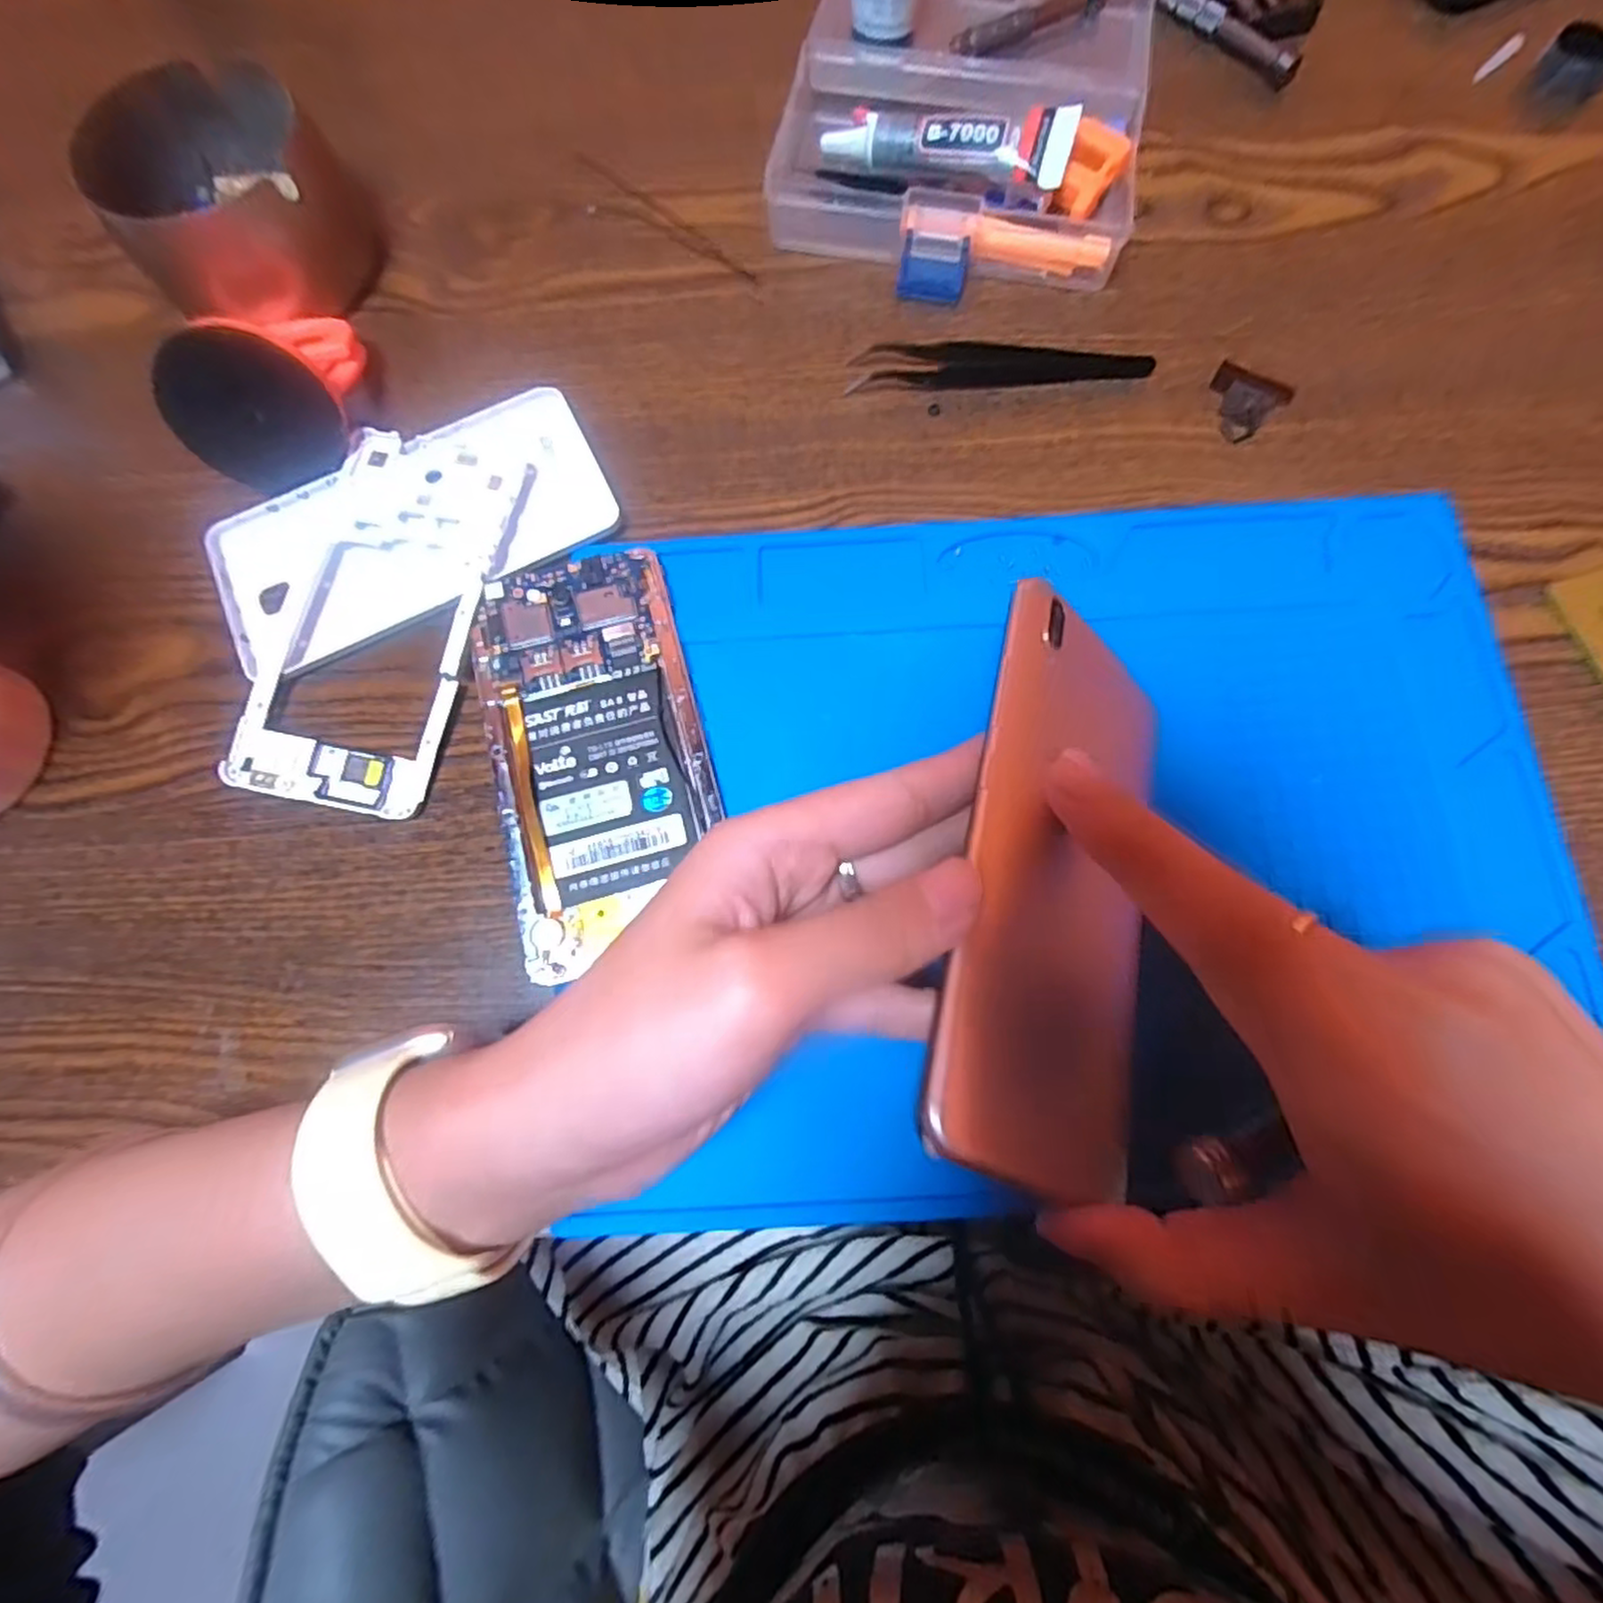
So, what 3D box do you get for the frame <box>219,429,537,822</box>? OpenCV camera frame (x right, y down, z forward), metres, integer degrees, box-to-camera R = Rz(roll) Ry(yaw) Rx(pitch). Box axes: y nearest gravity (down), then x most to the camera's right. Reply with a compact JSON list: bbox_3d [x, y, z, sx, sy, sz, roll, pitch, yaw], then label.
[{"bbox_3d":[-0.151,-0.068,0.257,0.073,0.011,0.142,12,76,4],"label":"frame"}]

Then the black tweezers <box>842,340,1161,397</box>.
[{"bbox_3d":[0.079,-0.173,0.282,0.115,0.007,0.017,-3,75,1],"label":"black tweezers"}]

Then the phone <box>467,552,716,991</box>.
[{"bbox_3d":[-0.069,-0.019,0.241,0.069,0.011,0.138,-15,75,-3],"label":"phone"}]

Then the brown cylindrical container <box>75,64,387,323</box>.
[{"bbox_3d":[-0.227,-0.244,0.286,0.085,0.047,0.104,-29,76,-6],"label":"brown cylindrical container"}]

